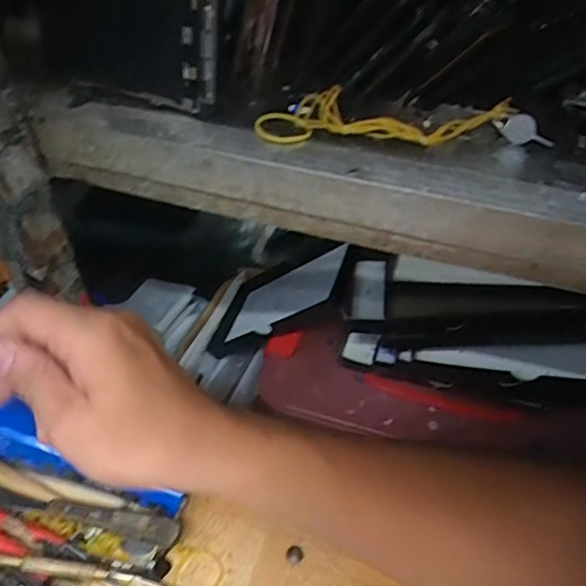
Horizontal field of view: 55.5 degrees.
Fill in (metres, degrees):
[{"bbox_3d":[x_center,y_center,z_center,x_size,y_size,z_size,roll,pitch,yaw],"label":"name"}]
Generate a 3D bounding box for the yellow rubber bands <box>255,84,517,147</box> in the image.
[{"bbox_3d":[0.043,-0.091,0.282,0.123,0.021,0.033,2,45,1],"label":"yellow rubber bands"}]

